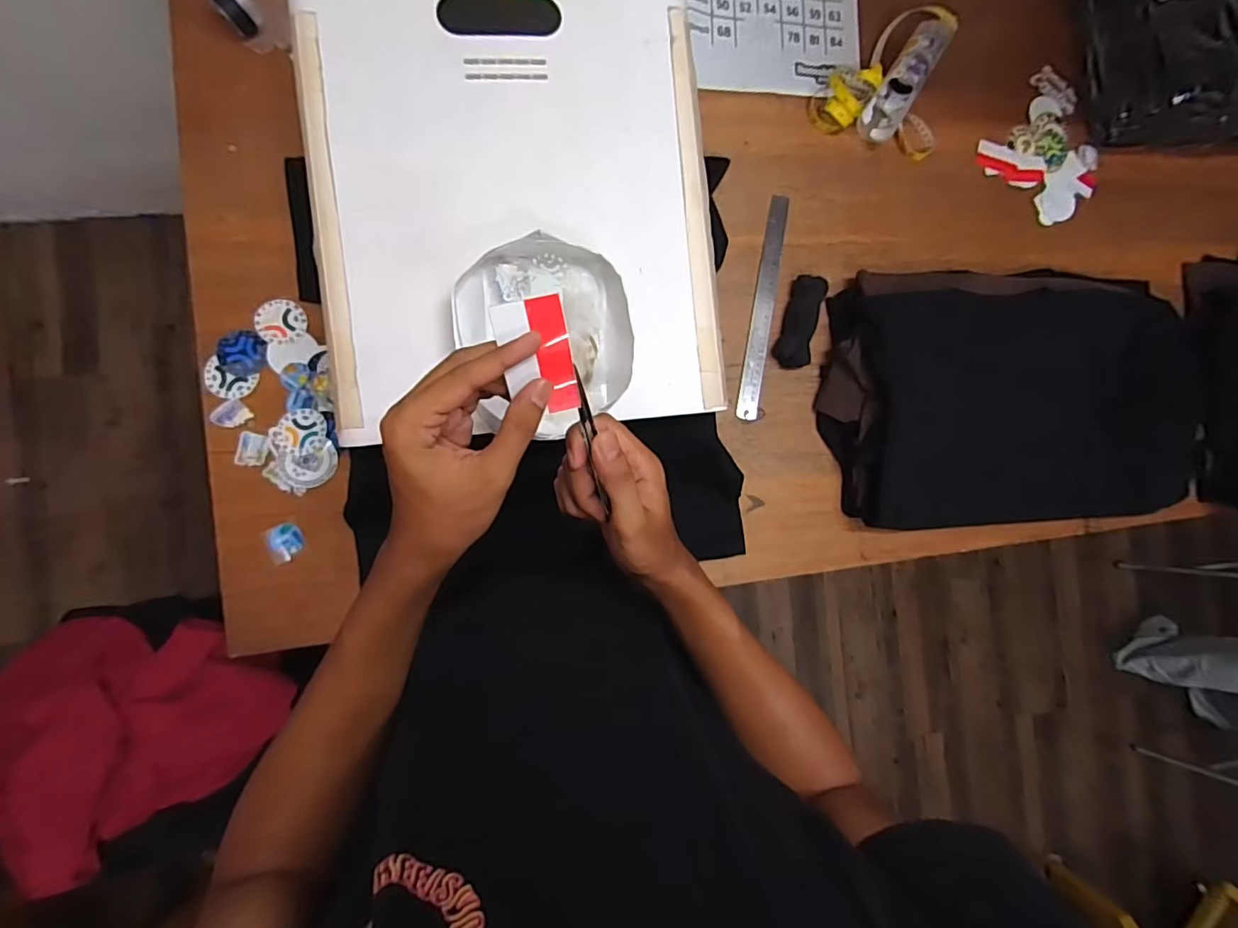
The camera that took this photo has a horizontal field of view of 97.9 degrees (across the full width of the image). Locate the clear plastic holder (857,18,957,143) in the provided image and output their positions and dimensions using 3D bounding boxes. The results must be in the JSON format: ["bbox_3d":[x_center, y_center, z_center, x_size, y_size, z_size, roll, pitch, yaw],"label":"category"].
[{"bbox_3d":[0.415,-0.558,0.775,0.055,0.053,0.199,33,85,-6],"label":"clear plastic holder"}]

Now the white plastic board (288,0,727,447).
[{"bbox_3d":[-0.105,-0.292,0.551,0.396,0.020,0.498,-6,90,-8],"label":"white plastic board"}]

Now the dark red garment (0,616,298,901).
[{"bbox_3d":[-0.650,0.331,0.705,0.295,0.129,0.301,-37,95,-9],"label":"dark red garment"}]

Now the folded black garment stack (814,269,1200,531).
[{"bbox_3d":[0.572,-0.096,0.772,0.553,0.083,0.348,0,89,-8],"label":"folded black garment stack"}]

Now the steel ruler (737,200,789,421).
[{"bbox_3d":[0.206,-0.222,0.760,0.031,0.008,0.322,11,87,-8],"label":"steel ruler"}]

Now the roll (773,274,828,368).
[{"bbox_3d":[0.255,-0.200,0.755,0.045,0.029,0.127,14,87,-8],"label":"roll"}]

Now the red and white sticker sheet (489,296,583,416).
[{"bbox_3d":[-0.048,-0.063,0.321,0.040,0.006,0.069,-14,117,-10],"label":"red and white sticker sheet"}]

